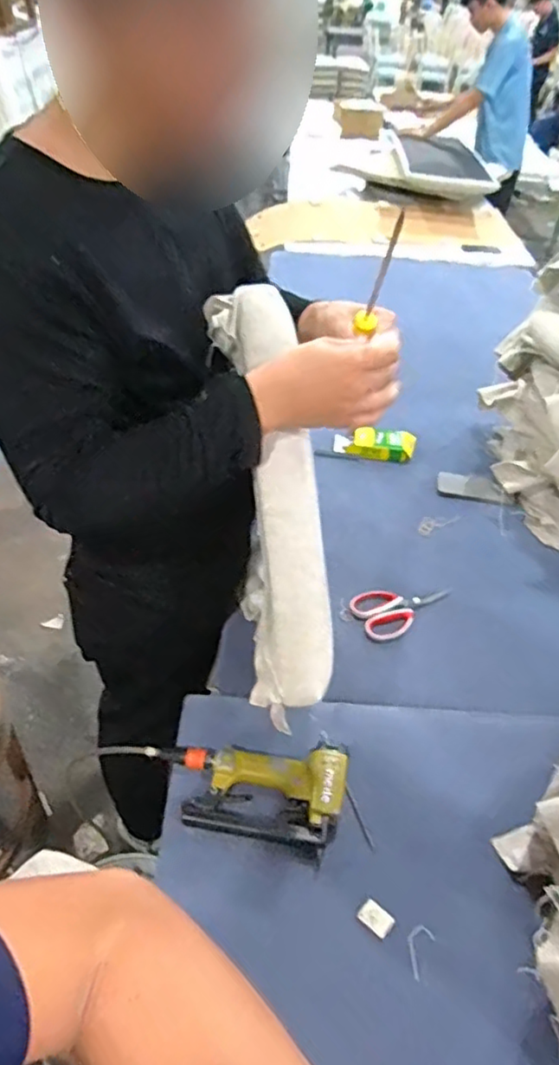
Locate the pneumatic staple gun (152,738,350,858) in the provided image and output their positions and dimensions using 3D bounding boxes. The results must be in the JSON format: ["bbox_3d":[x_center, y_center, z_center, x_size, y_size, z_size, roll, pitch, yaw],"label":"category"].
[{"bbox_3d":[-0.044,0.329,0.809,0.254,0.055,0.126,8,42,4],"label":"pneumatic staple gun"}]

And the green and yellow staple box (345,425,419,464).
[{"bbox_3d":[0.234,-0.203,1.429,0.152,0.035,0.097,9,42,4],"label":"green and yellow staple box"}]

